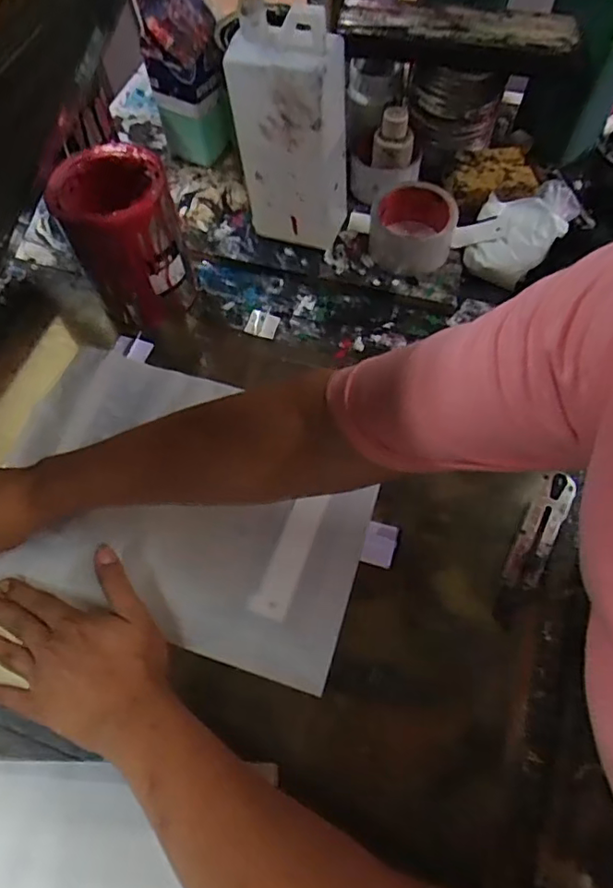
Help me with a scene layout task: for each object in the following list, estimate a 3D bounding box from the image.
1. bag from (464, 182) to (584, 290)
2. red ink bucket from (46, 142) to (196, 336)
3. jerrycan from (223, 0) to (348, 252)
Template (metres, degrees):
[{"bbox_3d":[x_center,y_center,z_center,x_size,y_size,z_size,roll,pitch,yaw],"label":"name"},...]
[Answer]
[{"bbox_3d":[0.231,-0.232,0.603,0.089,0.055,0.103,25,66,14],"label":"bag"},{"bbox_3d":[-0.179,-0.205,0.568,0.108,0.135,0.089,-23,64,-11],"label":"red ink bucket"},{"bbox_3d":[-0.012,-0.302,0.561,0.105,0.223,0.058,17,64,11],"label":"jerrycan"}]

